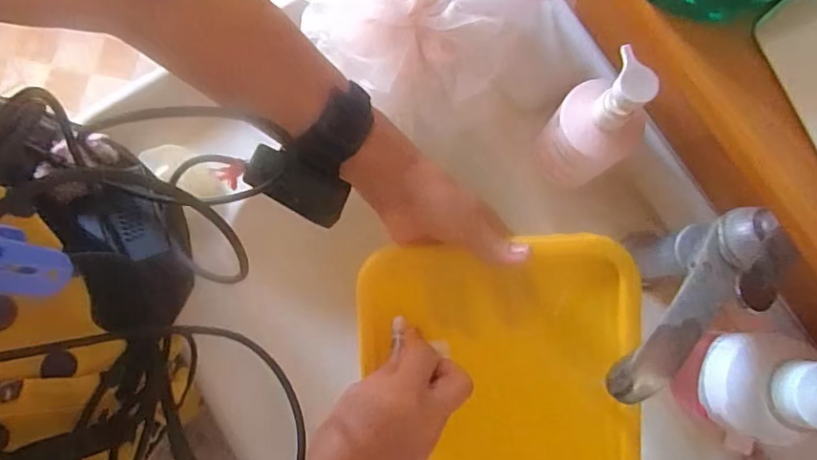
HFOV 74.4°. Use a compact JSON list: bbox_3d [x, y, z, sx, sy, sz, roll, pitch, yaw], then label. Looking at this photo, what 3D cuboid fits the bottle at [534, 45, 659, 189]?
[{"bbox_3d":[0.148,-0.080,0.438,0.053,0.152,0.064,-39,82,-7],"label":"bottle"}]

